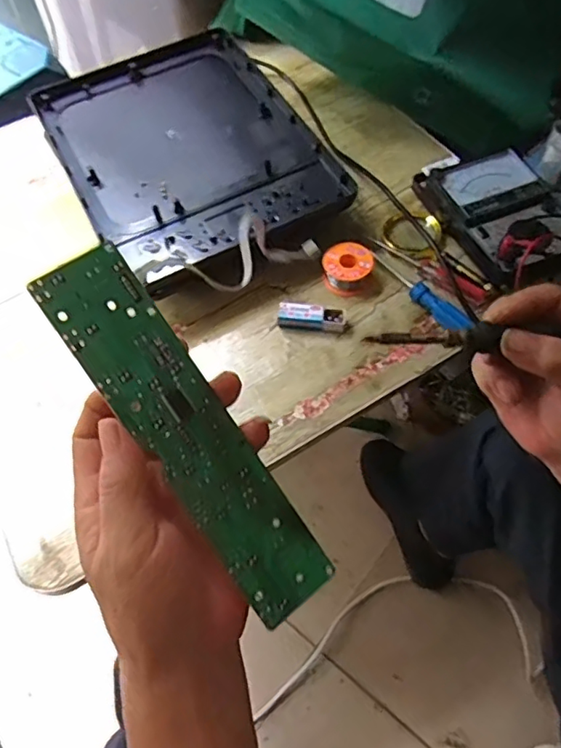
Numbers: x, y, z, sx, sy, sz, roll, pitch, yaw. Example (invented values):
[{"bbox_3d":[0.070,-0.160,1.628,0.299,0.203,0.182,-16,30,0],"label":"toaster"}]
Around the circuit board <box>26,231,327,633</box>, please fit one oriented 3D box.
[{"bbox_3d":[-0.045,0.031,0.282,0.045,0.004,0.204,-36,96,-17],"label":"circuit board"}]

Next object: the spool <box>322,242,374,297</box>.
[{"bbox_3d":[0.076,-0.119,0.628,0.054,0.029,0.049,-22,62,-11],"label":"spool"}]

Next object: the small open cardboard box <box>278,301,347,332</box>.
[{"bbox_3d":[0.034,-0.061,0.602,0.071,0.022,0.023,7,61,5],"label":"small open cardboard box"}]

